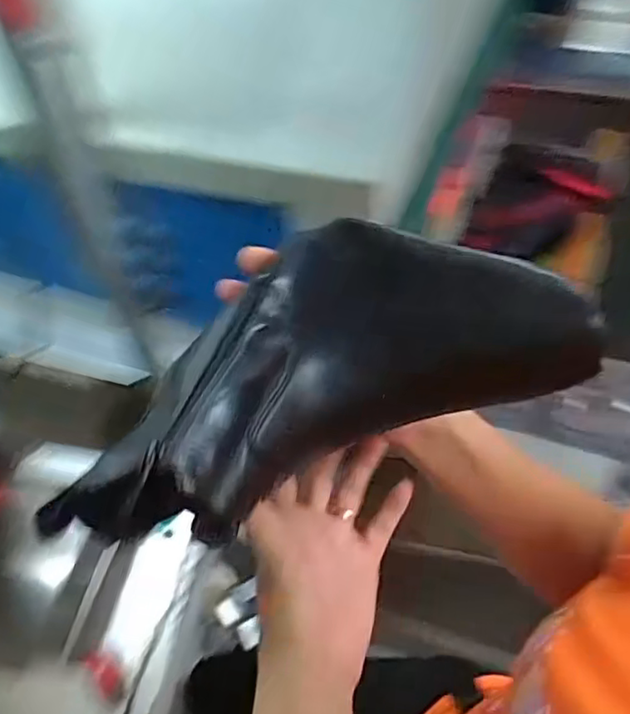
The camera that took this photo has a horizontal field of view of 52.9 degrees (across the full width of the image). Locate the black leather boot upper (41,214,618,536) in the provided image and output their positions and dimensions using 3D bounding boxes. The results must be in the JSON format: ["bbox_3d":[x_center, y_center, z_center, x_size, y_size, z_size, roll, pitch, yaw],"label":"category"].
[{"bbox_3d":[0.000,0.007,0.311,0.258,0.072,0.103,-24,52,-9],"label":"black leather boot upper"}]

